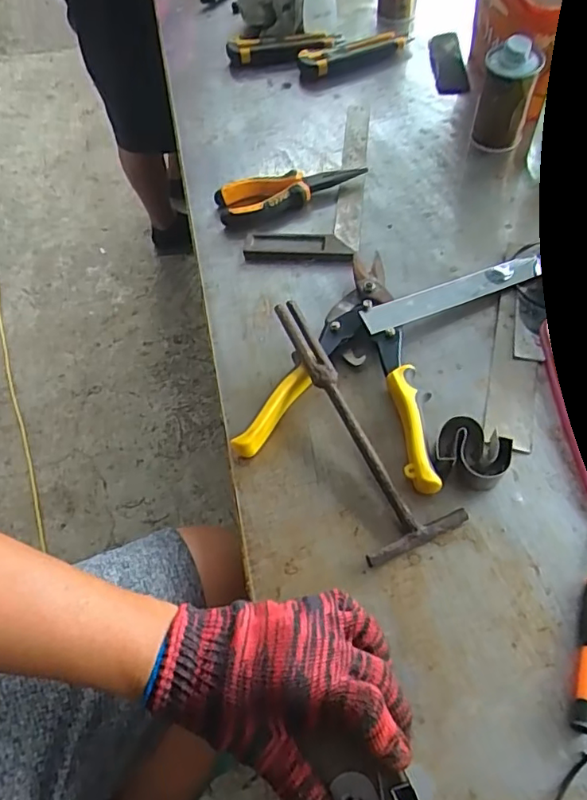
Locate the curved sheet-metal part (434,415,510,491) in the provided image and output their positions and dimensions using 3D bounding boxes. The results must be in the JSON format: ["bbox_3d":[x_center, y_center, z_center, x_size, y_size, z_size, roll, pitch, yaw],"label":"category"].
[{"bbox_3d":[0.133,0.039,0.417,0.051,0.027,0.042,17,62,13],"label":"curved sheet-metal part"}]

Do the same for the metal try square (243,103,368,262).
[{"bbox_3d":[0.022,-0.245,0.609,0.112,0.010,0.252,5,60,6],"label":"metal try square"}]

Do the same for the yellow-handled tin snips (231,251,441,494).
[{"bbox_3d":[0.022,-0.025,0.469,0.147,0.029,0.230,-7,59,0],"label":"yellow-handled tin snips"}]

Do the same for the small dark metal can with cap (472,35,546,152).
[{"bbox_3d":[0.219,-0.311,0.581,0.052,0.109,0.043,15,62,12],"label":"small dark metal can with cap"}]

